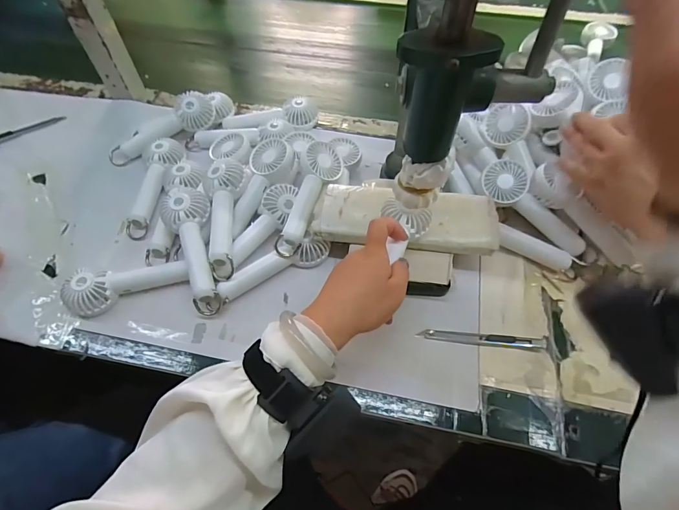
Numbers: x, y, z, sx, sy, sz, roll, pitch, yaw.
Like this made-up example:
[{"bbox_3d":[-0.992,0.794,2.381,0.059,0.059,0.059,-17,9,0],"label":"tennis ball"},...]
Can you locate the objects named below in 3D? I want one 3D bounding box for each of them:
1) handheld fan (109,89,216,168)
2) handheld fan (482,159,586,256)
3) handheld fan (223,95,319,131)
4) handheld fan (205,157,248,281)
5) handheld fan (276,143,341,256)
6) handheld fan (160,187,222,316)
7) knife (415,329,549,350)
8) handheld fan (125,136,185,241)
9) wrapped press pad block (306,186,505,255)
[{"bbox_3d":[-0.267,-0.186,0.571,0.167,0.047,0.066,-28,60,2],"label":"handheld fan"},{"bbox_3d":[0.246,-0.063,0.477,0.145,0.034,0.053,41,96,12],"label":"handheld fan"},{"bbox_3d":[-0.106,-0.211,0.593,0.143,0.034,0.059,-5,57,-4],"label":"handheld fan"},{"bbox_3d":[-0.139,-0.048,0.466,0.048,0.044,0.152,-5,57,-4],"label":"handheld fan"},{"bbox_3d":[-0.034,-0.075,0.474,0.049,0.051,0.167,12,58,7],"label":"handheld fan"},{"bbox_3d":[-0.170,-0.007,0.446,0.050,0.037,0.153,-16,74,-11],"label":"handheld fan"},{"bbox_3d":[0.159,0.092,0.418,0.139,0.011,0.016,4,57,2],"label":"knife"},{"bbox_3d":[-0.253,-0.097,0.522,0.041,0.033,0.158,3,57,1],"label":"handheld fan"},{"bbox_3d":[0.079,-0.047,0.456,0.209,0.024,0.079,6,57,3],"label":"wrapped press pad block"}]

